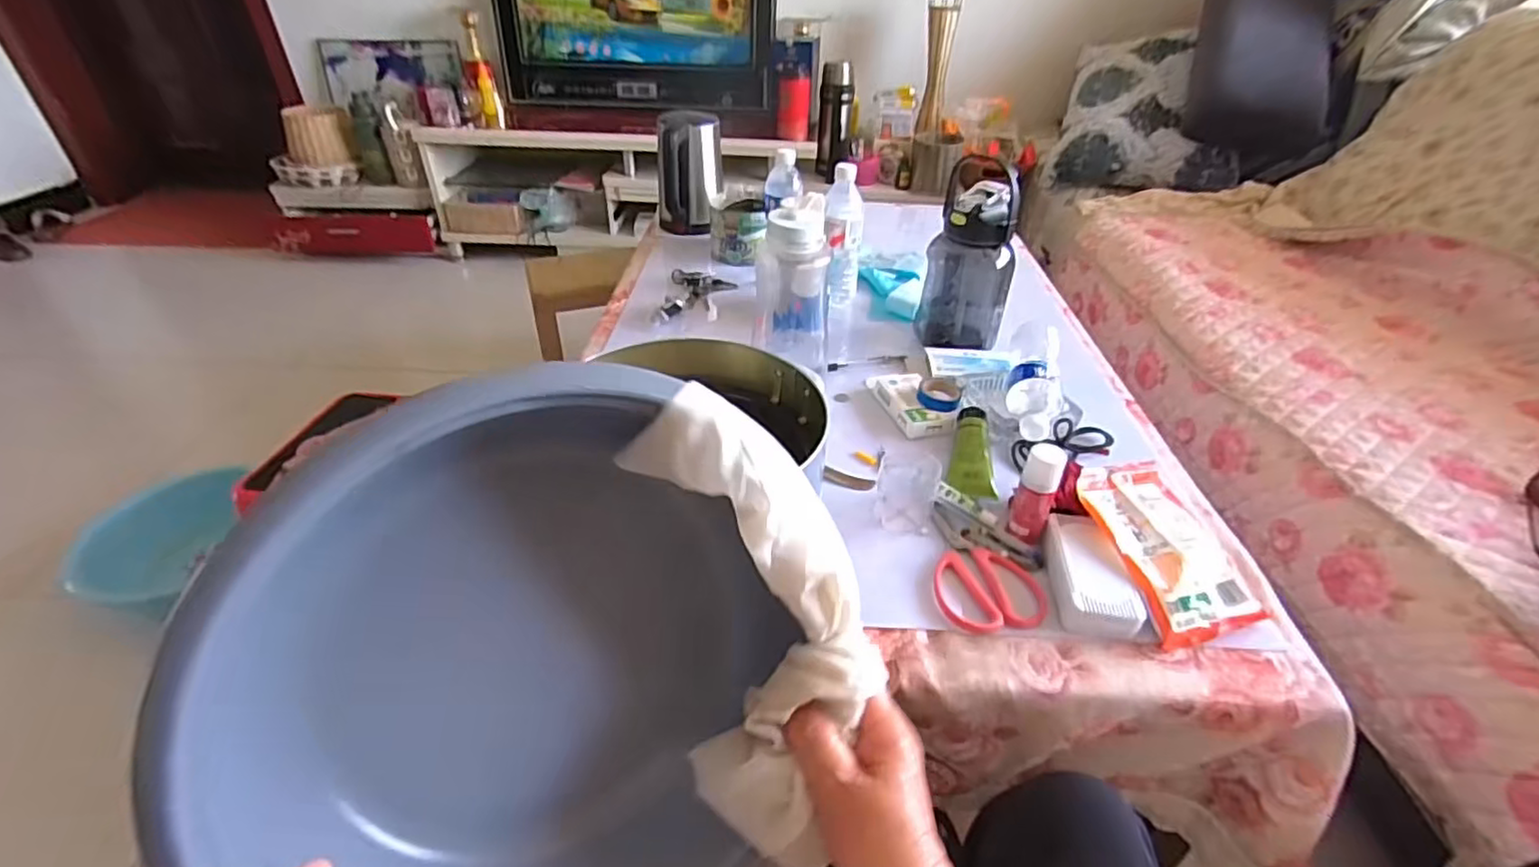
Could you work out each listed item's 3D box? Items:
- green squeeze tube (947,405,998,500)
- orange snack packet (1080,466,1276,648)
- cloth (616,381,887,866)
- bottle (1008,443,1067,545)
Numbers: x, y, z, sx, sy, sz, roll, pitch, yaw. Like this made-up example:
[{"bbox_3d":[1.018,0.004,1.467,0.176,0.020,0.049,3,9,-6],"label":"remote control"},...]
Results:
[{"bbox_3d":[0.241,0.018,0.802,0.050,0.030,0.144,7,38,7],"label":"green squeeze tube"},{"bbox_3d":[0.391,0.113,0.666,0.122,0.052,0.181,-6,38,-10],"label":"orange snack packet"},{"bbox_3d":[0.002,0.096,0.342,0.099,0.241,0.047,-12,13,-17],"label":"cloth"},{"bbox_3d":[0.264,0.063,0.668,0.033,0.105,0.033,14,39,16],"label":"bottle"}]

